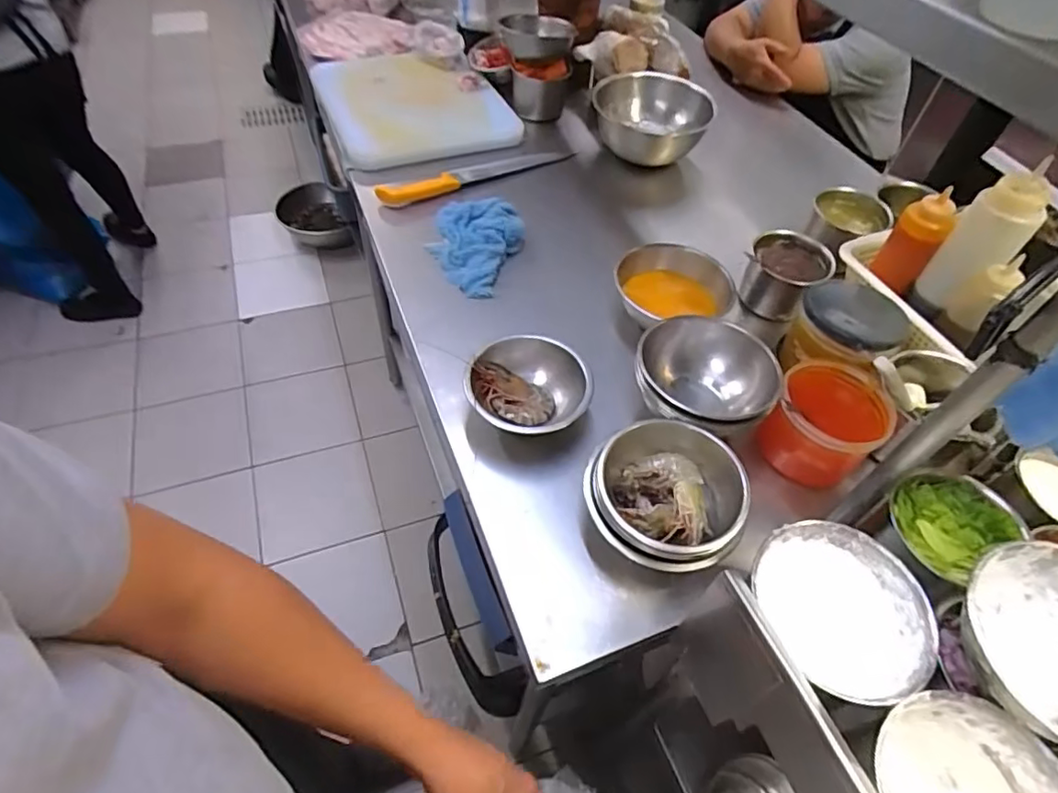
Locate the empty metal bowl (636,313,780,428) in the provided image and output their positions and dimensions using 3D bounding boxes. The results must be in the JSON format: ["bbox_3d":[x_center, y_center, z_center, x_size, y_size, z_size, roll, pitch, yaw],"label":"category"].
[{"bbox_3d":[0.211,-0.015,0.724,0.142,0.100,0.152,2,51,-3],"label":"empty metal bowl"}]

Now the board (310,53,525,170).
[{"bbox_3d":[-0.234,-0.590,1.165,0.339,0.035,0.343,-20,63,-17],"label":"board"}]

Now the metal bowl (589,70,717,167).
[{"bbox_3d":[0.234,-0.535,1.145,0.217,0.133,0.217,11,51,4],"label":"metal bowl"}]

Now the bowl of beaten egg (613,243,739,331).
[{"bbox_3d":[0.199,-0.147,0.869,0.164,0.098,0.152,2,51,-3],"label":"bowl of beaten egg"}]

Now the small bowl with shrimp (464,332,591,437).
[{"bbox_3d":[-0.003,0.000,0.743,0.154,0.083,0.144,2,51,-3],"label":"small bowl with shrimp"}]

